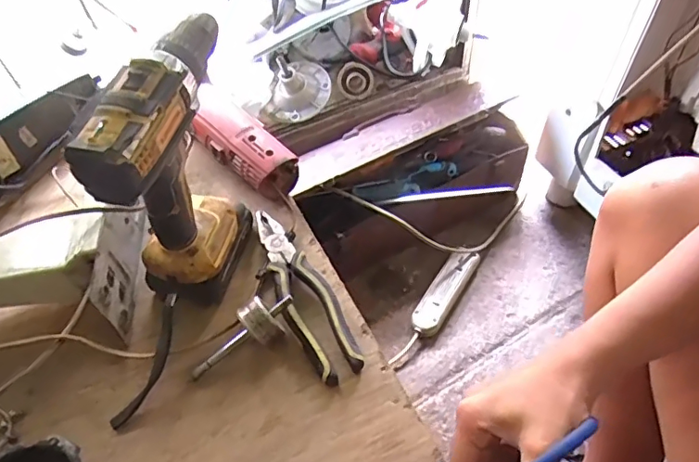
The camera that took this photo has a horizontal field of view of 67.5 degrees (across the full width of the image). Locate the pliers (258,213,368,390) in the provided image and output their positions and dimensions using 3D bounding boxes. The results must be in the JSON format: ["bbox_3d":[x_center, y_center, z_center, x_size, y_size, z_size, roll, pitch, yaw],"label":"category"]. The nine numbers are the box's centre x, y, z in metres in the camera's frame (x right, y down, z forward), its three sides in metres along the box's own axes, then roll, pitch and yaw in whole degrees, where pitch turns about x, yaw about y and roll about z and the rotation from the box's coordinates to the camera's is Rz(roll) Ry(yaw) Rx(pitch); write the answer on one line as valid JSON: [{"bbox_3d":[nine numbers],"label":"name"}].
[{"bbox_3d":[-0.042,0.055,0.501,0.051,0.029,0.189,-18,52,-11],"label":"pliers"}]

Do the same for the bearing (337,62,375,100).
[{"bbox_3d":[0.011,-0.261,0.905,0.062,0.062,0.025,14,42,-4],"label":"bearing"}]

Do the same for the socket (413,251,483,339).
[{"bbox_3d":[0.157,0.093,0.855,0.048,0.031,0.176,27,58,23],"label":"socket"}]

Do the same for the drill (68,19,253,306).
[{"bbox_3d":[-0.150,-0.053,0.469,0.075,0.217,0.179,1,51,5],"label":"drill"}]

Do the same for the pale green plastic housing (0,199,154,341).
[{"bbox_3d":[-0.296,0.038,0.485,0.186,0.082,0.107,-2,51,2],"label":"pale green plastic housing"}]

